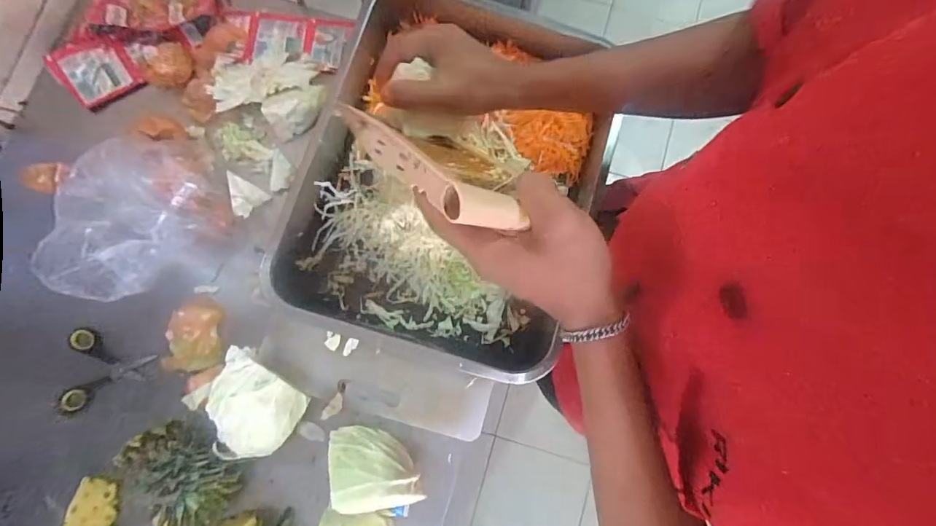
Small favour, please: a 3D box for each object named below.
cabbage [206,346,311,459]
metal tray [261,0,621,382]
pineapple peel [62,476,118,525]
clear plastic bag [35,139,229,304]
[{"bbox_3d":[-0.241,0.165,0.520,0.094,0.077,0.116,27,80,4],"label":"cabbage"},{"bbox_3d":[-0.014,-0.108,0.575,0.349,0.092,0.445,16,79,2],"label":"metal tray"},{"bbox_3d":[-0.426,0.292,0.518,0.050,0.013,0.089,11,59,-14],"label":"pineapple peel"},{"bbox_3d":[-0.362,-0.058,0.527,0.133,0.138,0.202,-10,80,-3],"label":"clear plastic bag"}]

